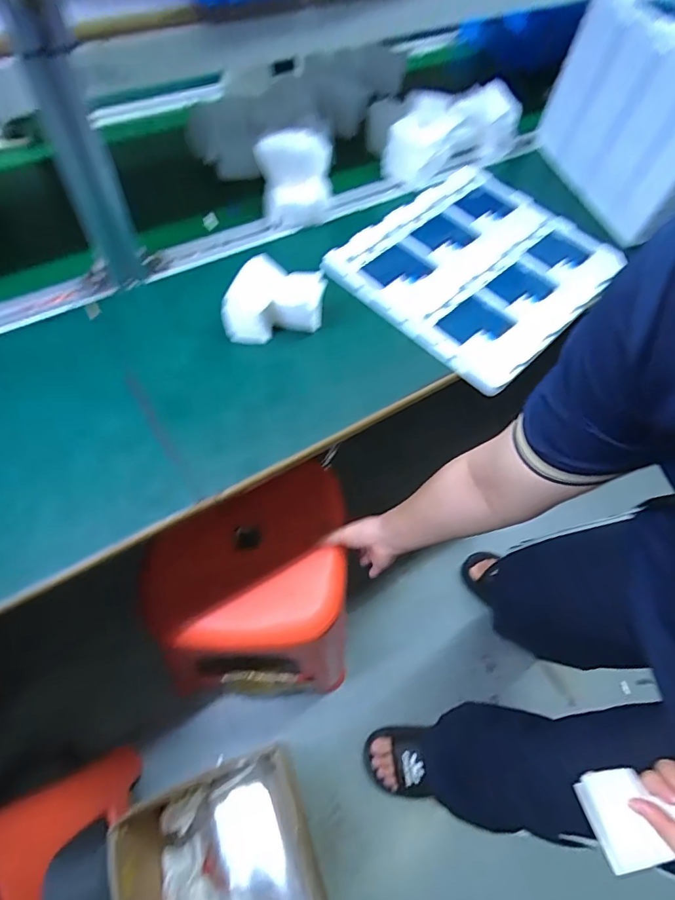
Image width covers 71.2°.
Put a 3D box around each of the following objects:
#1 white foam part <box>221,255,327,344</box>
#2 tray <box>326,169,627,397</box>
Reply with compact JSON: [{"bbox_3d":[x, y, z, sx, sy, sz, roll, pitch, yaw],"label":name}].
[{"bbox_3d":[-0.071,-0.165,0.543,0.107,0.062,0.075,7,60,-1],"label":"white foam part"},{"bbox_3d":[0.188,-0.249,0.631,0.319,0.024,0.274,-40,70,-23],"label":"tray"}]

